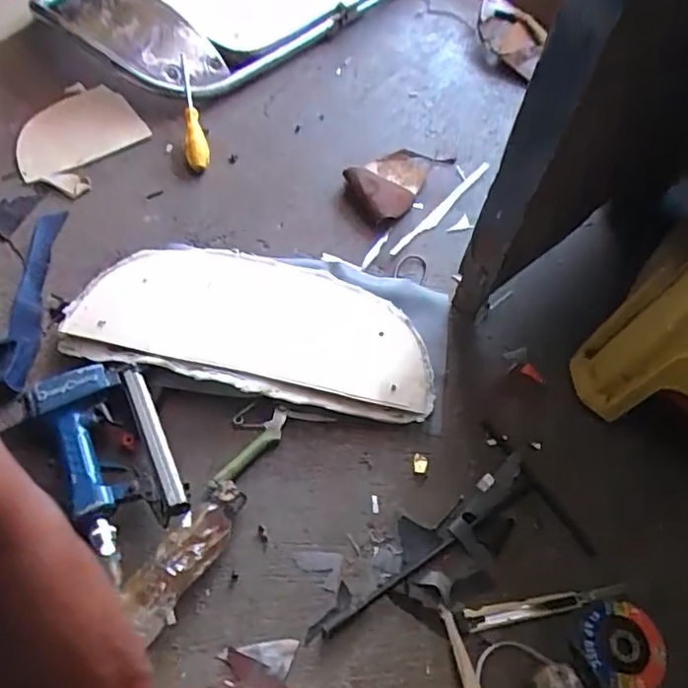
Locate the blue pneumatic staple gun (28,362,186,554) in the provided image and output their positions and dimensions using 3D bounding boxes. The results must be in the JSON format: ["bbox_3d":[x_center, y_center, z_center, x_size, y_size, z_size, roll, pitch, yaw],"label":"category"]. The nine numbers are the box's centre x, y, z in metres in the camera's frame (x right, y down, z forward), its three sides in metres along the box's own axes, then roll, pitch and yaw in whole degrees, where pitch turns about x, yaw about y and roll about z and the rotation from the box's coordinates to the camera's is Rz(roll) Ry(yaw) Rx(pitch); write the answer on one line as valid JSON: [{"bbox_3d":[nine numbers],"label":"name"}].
[{"bbox_3d":[-0.250,0.116,0.598,0.112,0.044,0.202,-24,64,-17],"label":"blue pneumatic staple gun"}]

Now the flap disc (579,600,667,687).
[{"bbox_3d":[0.277,0.297,0.548,0.077,0.012,0.075,2,60,-3],"label":"flap disc"}]

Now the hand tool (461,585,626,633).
[{"bbox_3d":[0.209,0.267,0.572,0.175,0.006,0.022,-8,61,-9],"label":"hand tool"}]

